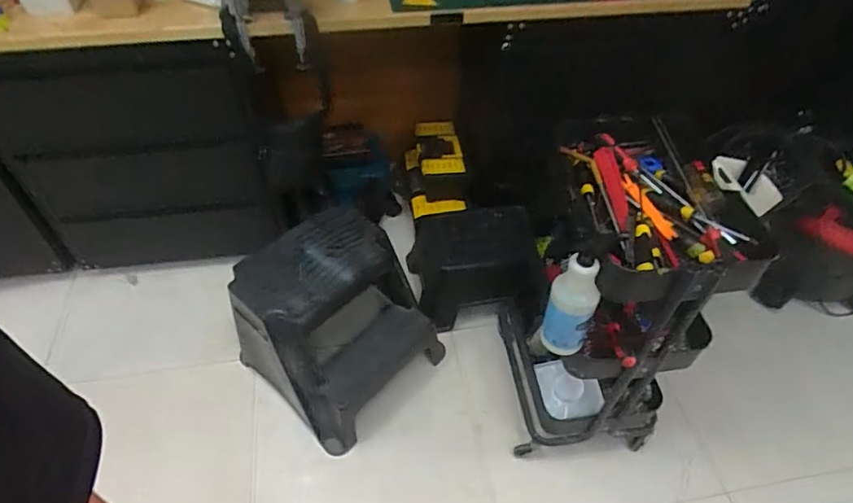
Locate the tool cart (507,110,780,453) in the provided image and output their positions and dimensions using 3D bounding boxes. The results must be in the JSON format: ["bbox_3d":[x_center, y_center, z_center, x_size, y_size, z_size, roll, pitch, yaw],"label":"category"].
[{"bbox_3d":[0.448,0.111,1.325,0.432,0.807,0.521,3,47,4],"label":"tool cart"}]

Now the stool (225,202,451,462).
[{"bbox_3d":[-0.236,0.190,1.489,0.426,0.430,0.458,34,57,25],"label":"stool"}]

